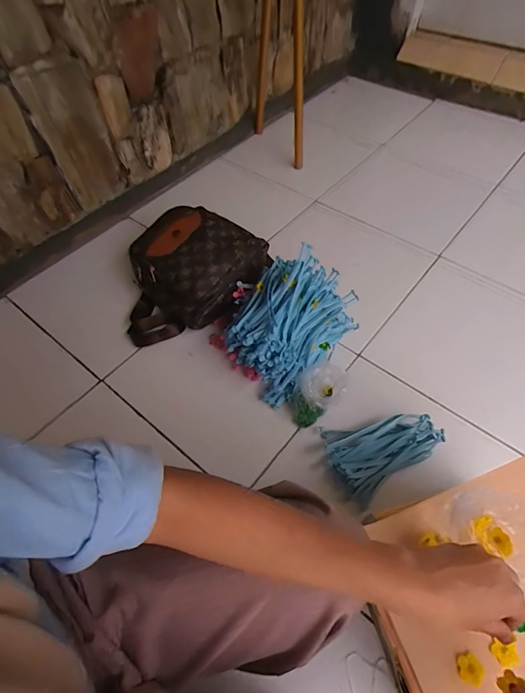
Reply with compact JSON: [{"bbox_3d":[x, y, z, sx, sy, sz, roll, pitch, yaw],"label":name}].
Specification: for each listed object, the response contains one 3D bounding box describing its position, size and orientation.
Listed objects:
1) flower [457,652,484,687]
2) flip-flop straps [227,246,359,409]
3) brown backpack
[{"bbox_3d":[0.197,0.305,0.373,0.022,0.010,0.023,23,59,17],"label":"flower"},{"bbox_3d":[0.051,-0.055,0.801,0.194,0.176,0.255,36,64,24],"label":"flip-flop straps"},{"bbox_3d":[-0.180,-0.175,0.915,0.357,0.170,0.272,-35,61,-20],"label":"brown backpack"}]

